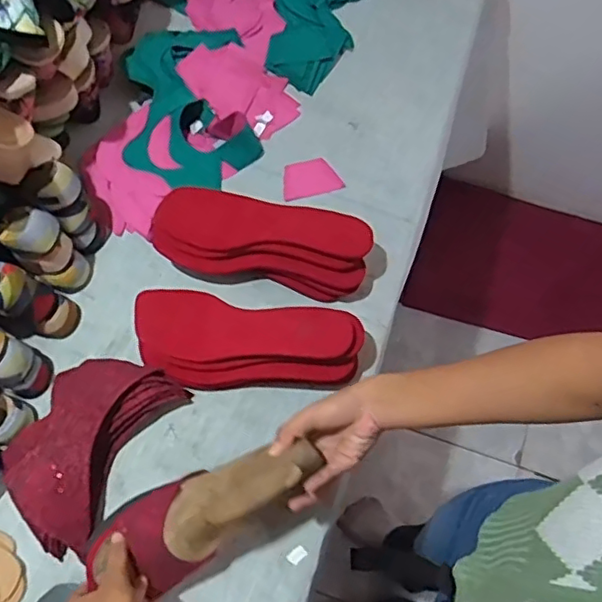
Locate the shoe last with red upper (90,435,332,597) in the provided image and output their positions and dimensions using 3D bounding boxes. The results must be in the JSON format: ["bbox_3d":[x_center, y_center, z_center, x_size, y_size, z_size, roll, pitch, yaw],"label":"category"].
[{"bbox_3d":[-0.097,0.205,0.552,0.237,0.077,0.087,-30,71,19],"label":"shoe last with red upper"}]

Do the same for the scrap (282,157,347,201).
[{"bbox_3d":[0.012,-0.165,0.795,0.077,0.004,0.054,-15,71,-7],"label":"scrap"}]

